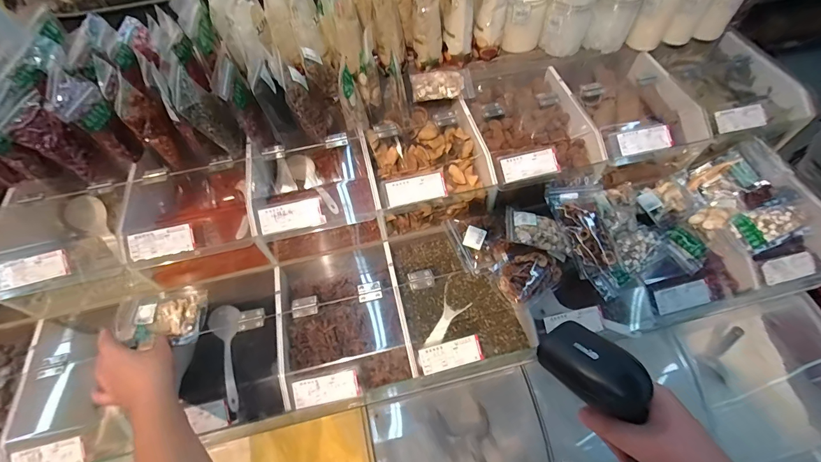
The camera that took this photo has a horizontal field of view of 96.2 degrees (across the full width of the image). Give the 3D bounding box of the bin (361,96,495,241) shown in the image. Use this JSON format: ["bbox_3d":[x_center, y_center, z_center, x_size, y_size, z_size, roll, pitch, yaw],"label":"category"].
[{"bbox_3d":[0.024,-0.126,0.683,0.196,0.116,0.219,-12,58,-5],"label":"bin"}]

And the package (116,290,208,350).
[{"bbox_3d":[-0.404,0.148,0.605,0.132,0.029,0.079,-10,58,-3],"label":"package"}]

